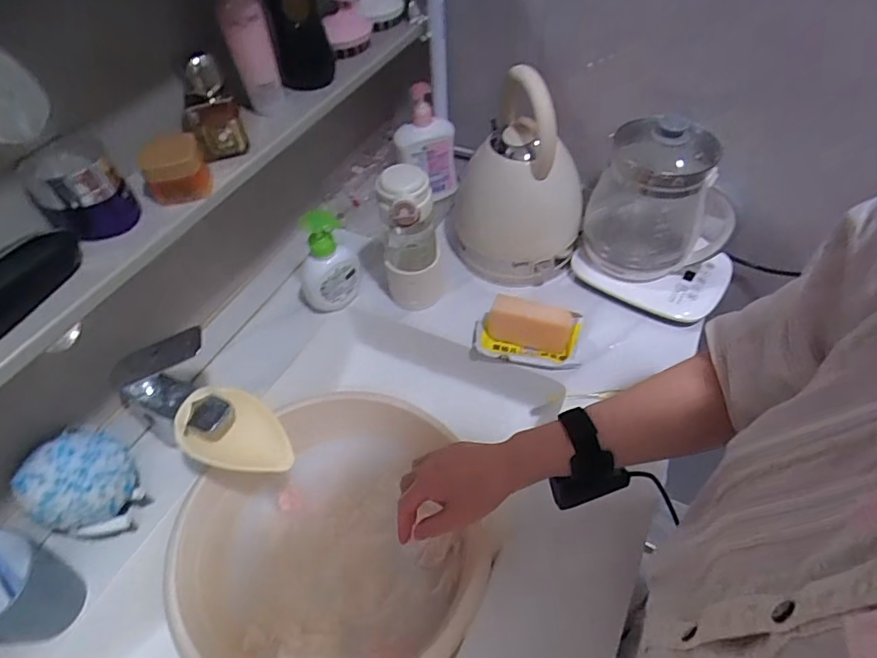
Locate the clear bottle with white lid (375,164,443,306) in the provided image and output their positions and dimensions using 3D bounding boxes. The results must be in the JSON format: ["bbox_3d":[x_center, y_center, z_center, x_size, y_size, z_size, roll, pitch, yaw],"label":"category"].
[{"bbox_3d":[-0.037,-0.112,0.696,0.076,0.211,0.066,-5,52,0],"label":"clear bottle with white lid"}]

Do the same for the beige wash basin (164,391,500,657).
[{"bbox_3d":[-0.124,0.244,0.595,0.321,0.100,0.332,-2,52,2],"label":"beige wash basin"}]

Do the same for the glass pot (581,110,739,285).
[{"bbox_3d":[0.299,-0.170,0.691,0.182,0.192,0.121,24,57,21],"label":"glass pot"}]

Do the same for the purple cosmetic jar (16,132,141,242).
[{"bbox_3d":[-0.316,-0.124,0.455,0.068,0.071,0.068,-2,52,2],"label":"purple cosmetic jar"}]

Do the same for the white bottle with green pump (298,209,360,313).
[{"bbox_3d":[-0.160,-0.093,0.720,0.090,0.159,0.059,-17,53,-10],"label":"white bottle with green pump"}]

